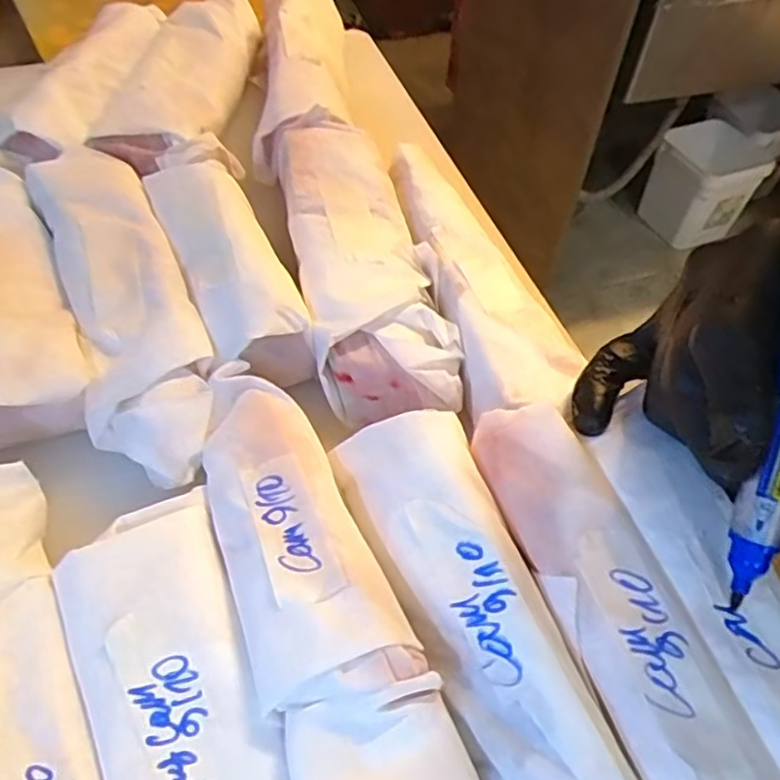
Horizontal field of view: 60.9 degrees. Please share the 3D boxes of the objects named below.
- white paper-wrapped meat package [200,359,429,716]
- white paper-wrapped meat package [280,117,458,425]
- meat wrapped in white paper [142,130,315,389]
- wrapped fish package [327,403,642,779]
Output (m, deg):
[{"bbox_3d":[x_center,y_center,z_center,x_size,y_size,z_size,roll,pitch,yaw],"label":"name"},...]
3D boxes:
[{"bbox_3d":[-0.040,0.045,0.246,0.049,0.026,0.143,-16,54,-16],"label":"white paper-wrapped meat package"},{"bbox_3d":[-0.019,-0.073,0.350,0.063,0.033,0.196,-9,53,-11],"label":"white paper-wrapped meat package"},{"bbox_3d":[-0.085,-0.074,0.344,0.054,0.042,0.169,-17,55,-17],"label":"meat wrapped in white paper"},{"bbox_3d":[0.036,0.087,0.219,0.044,0.032,0.195,-15,54,-15],"label":"wrapped fish package"}]

